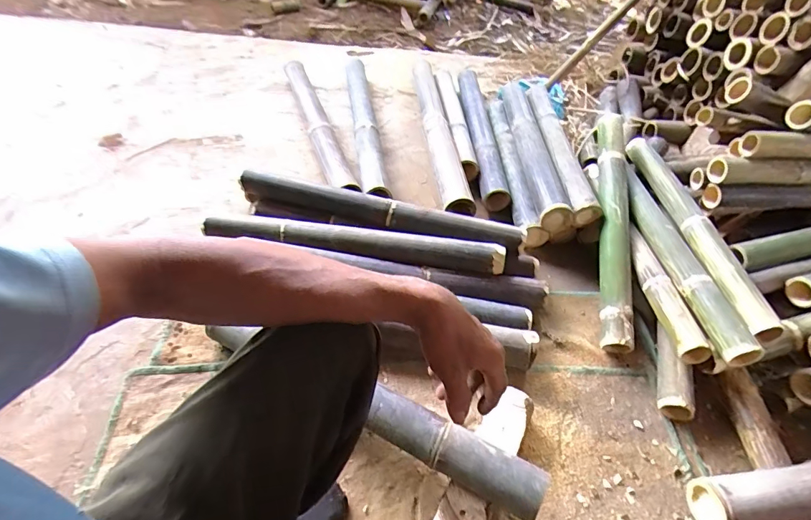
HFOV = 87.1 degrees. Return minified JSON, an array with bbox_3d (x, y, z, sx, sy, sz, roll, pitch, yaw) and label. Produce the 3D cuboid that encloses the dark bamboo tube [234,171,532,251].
[{"bbox_3d":[-0.066,-0.113,0.975,0.666,0.045,0.066,12,48,4],"label":"dark bamboo tube"}]

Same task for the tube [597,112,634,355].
[{"bbox_3d":[0.496,-0.103,1.025,0.067,0.075,0.669,11,63,3],"label":"tube"}]

